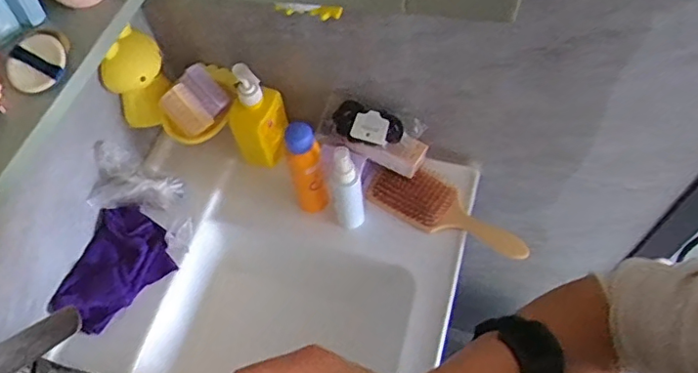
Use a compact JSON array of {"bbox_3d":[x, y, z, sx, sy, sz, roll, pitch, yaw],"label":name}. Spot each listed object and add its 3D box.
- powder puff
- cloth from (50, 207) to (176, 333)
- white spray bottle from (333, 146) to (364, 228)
[{"bbox_3d":[-0.269,-0.111,0.480,0.054,0.016,0.058,-2,59,3],"label":"powder puff"},{"bbox_3d":[-0.315,0.105,0.731,0.106,0.042,0.154,37,68,23],"label":"cloth"},{"bbox_3d":[0.001,0.007,0.702,0.030,0.149,0.033,-6,59,1],"label":"white spray bottle"}]

